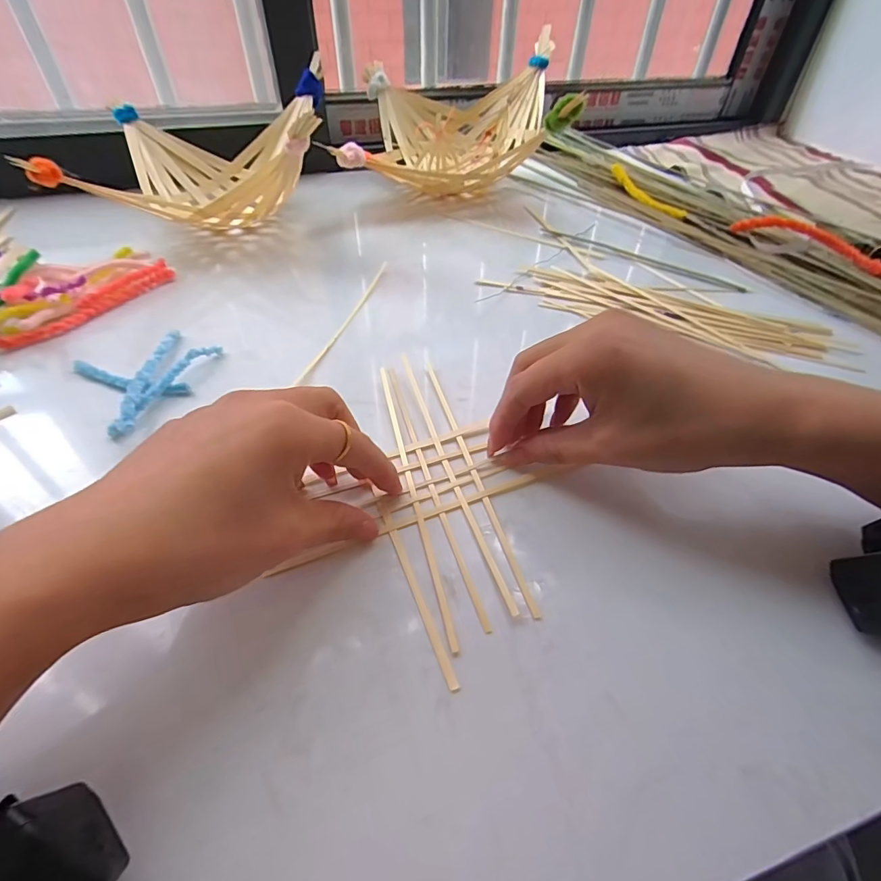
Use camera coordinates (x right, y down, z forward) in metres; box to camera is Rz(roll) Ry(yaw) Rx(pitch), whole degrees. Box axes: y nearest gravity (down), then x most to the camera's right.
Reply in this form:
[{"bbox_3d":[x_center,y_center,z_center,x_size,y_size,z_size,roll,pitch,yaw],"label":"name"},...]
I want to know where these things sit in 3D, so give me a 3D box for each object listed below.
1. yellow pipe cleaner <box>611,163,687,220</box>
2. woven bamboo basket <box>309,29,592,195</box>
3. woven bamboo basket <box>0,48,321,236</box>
[{"bbox_3d":[0.215,-0.262,0.493,0.007,0.018,0.111,14,37,-52],"label":"yellow pipe cleaner"},{"bbox_3d":[0.015,-0.321,0.484,0.207,0.114,0.186,2,47,1],"label":"woven bamboo basket"},{"bbox_3d":[-0.202,-0.244,0.418,0.205,0.099,0.195,-8,48,-8],"label":"woven bamboo basket"}]

